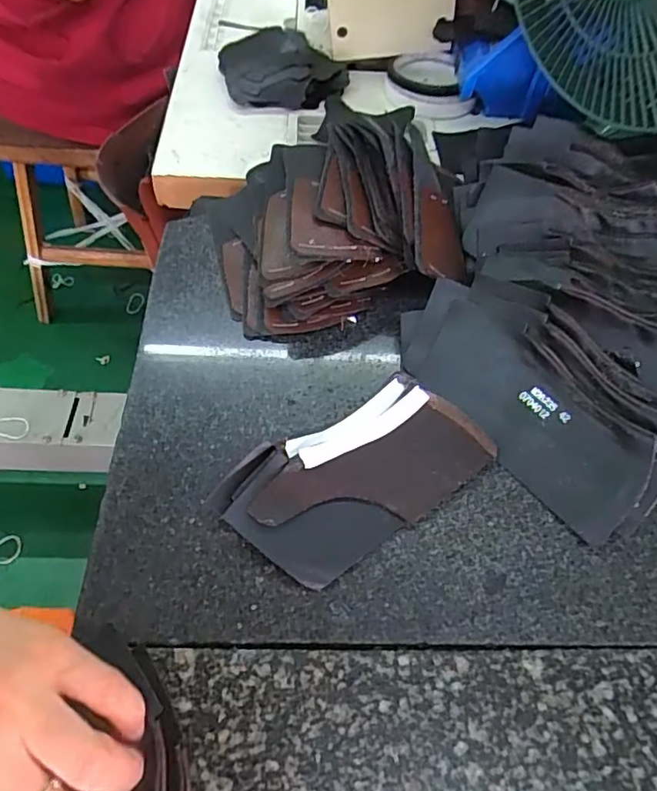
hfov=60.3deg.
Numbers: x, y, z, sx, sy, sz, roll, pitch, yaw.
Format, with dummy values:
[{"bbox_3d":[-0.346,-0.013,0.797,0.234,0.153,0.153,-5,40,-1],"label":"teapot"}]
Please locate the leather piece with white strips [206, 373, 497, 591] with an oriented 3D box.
[{"bbox_3d":[0.019,0.046,0.342,0.160,0.017,0.082,-29,62,-21],"label":"leather piece with white strips"}]

